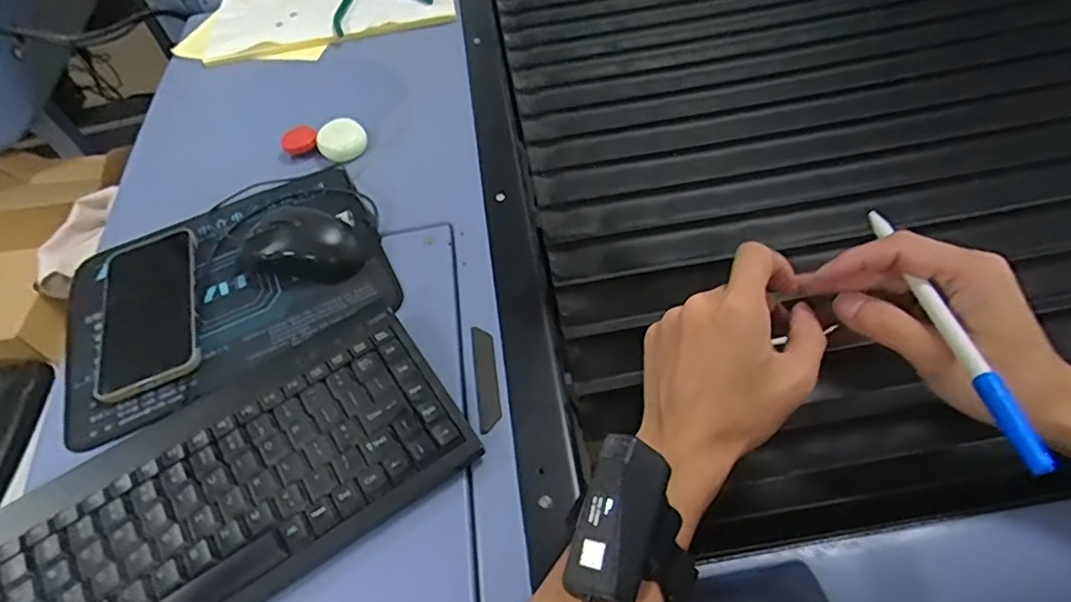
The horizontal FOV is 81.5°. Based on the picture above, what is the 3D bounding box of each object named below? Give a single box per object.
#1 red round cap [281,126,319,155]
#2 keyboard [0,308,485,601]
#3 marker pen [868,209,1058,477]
[{"bbox_3d":[-0.255,-0.174,0.673,0.038,0.006,0.039,-4,68,9],"label":"red round cap"},{"bbox_3d":[-0.194,0.113,0.384,0.290,0.020,0.145,-31,54,-16],"label":"keyboard"},{"bbox_3d":[0.207,0.011,0.314,0.010,0.016,0.169,-3,48,-1],"label":"marker pen"}]

